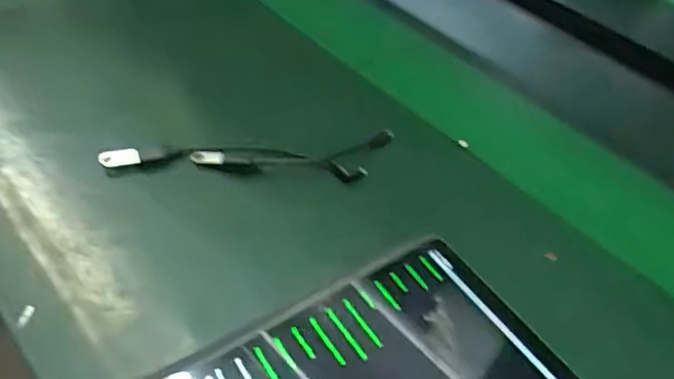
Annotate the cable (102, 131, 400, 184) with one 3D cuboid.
[{"bbox_3d":[-0.070,-0.026,0.527,0.254,0.017,0.054,-5,46,-12],"label":"cable"}]

